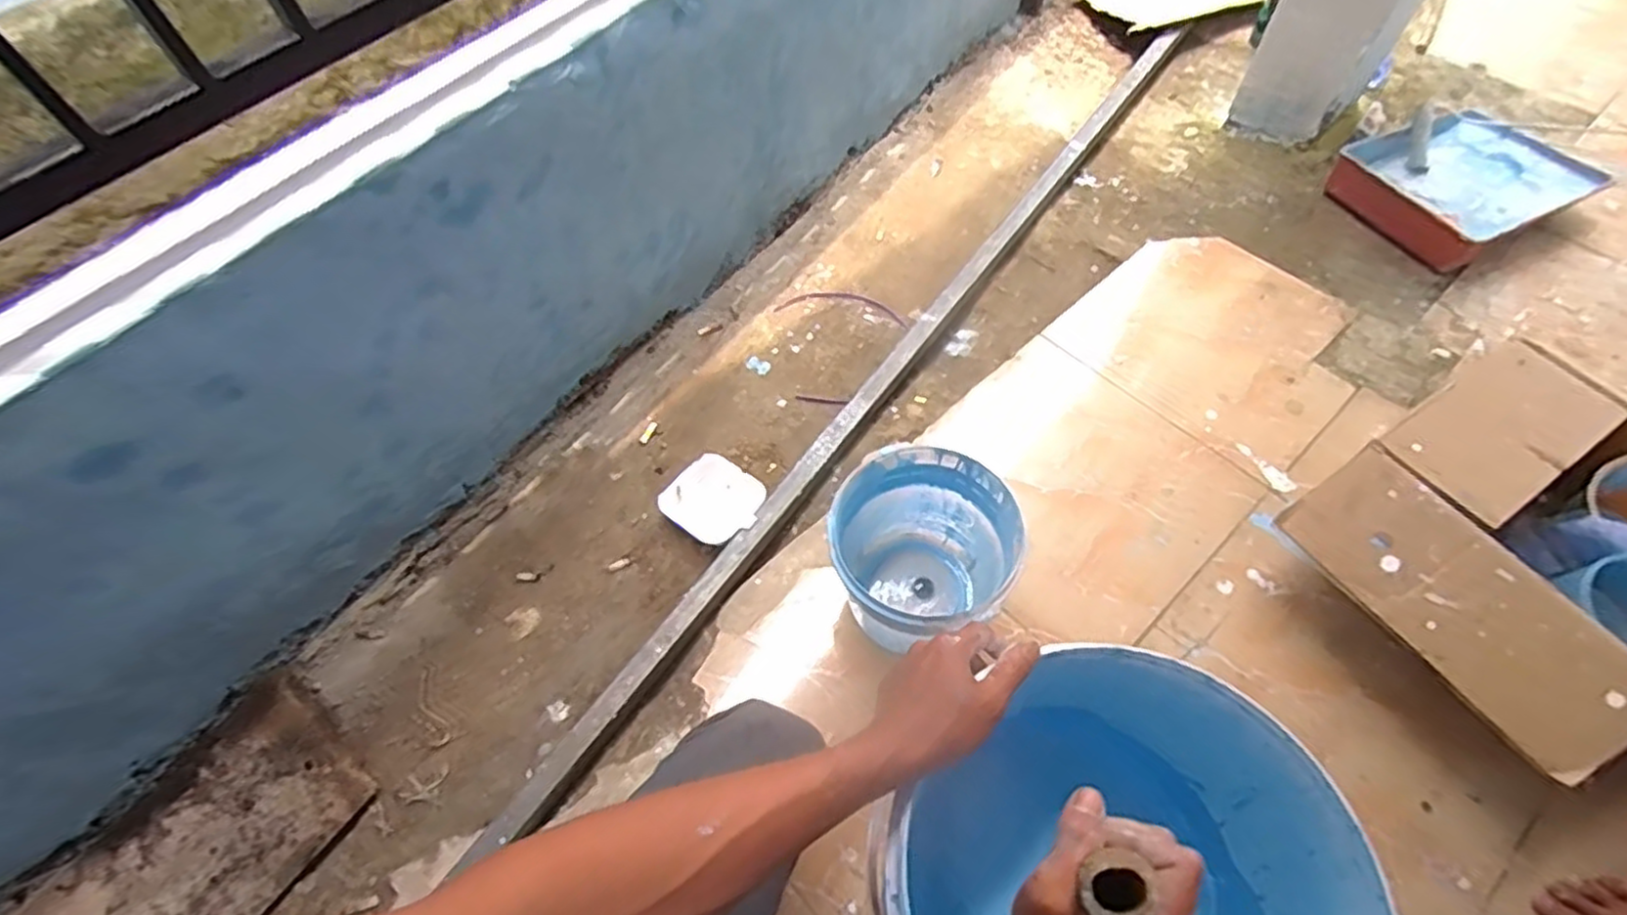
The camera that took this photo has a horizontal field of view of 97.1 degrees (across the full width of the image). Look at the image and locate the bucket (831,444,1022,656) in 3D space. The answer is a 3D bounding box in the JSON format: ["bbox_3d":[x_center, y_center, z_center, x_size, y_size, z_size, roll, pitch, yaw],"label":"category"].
[{"bbox_3d":[0.130,0.119,0.874,0.201,0.201,0.183,10,60,10],"label":"bucket"}]

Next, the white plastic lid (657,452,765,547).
[{"bbox_3d":[-0.137,0.061,1.024,0.130,0.022,0.120,36,65,16],"label":"white plastic lid"}]

